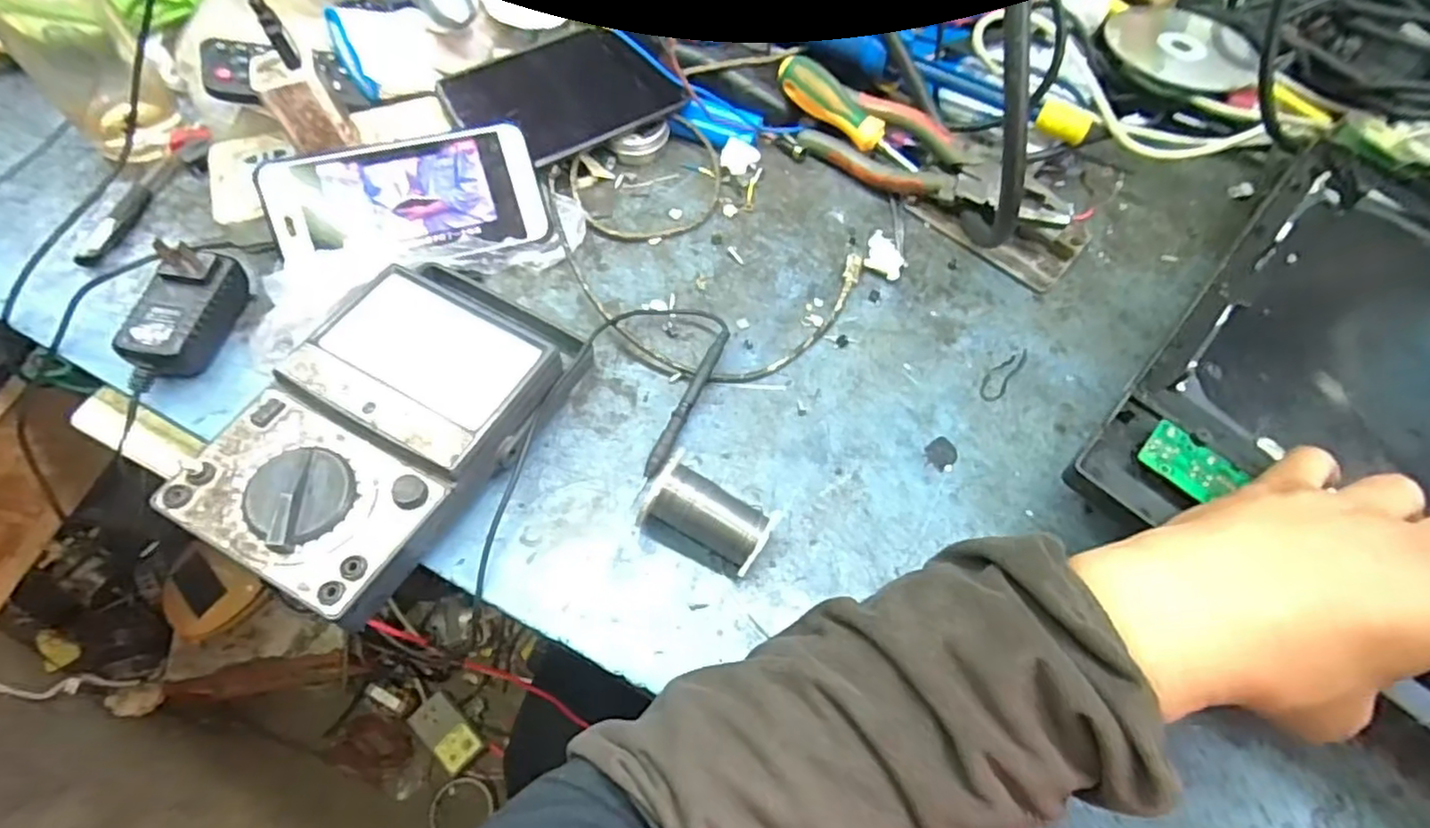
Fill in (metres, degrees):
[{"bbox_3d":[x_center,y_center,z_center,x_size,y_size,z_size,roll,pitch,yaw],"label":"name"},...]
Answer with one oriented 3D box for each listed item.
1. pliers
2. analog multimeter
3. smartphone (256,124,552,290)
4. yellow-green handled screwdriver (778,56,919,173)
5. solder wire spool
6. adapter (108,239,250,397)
[{"bbox_3d":[0.153,-0.171,0.480,0.187,0.041,0.044,35,64,15],"label":"pliers"},{"bbox_3d":[-0.162,0.002,0.355,0.114,0.050,0.188,25,62,10],"label":"analog multimeter"},{"bbox_3d":[-0.184,-0.130,0.411,0.151,0.008,0.078,-18,93,-15],"label":"smartphone"},{"bbox_3d":[0.096,-0.216,0.492,0.120,0.021,0.029,40,64,3],"label":"yellow-green handled screwdriver"},{"bbox_3d":[-0.001,0.050,0.348,0.062,0.036,0.042,28,62,12],"label":"solder wire spool"},{"bbox_3d":[-0.298,-0.053,0.376,0.042,0.040,0.082,16,60,5],"label":"adapter"}]

